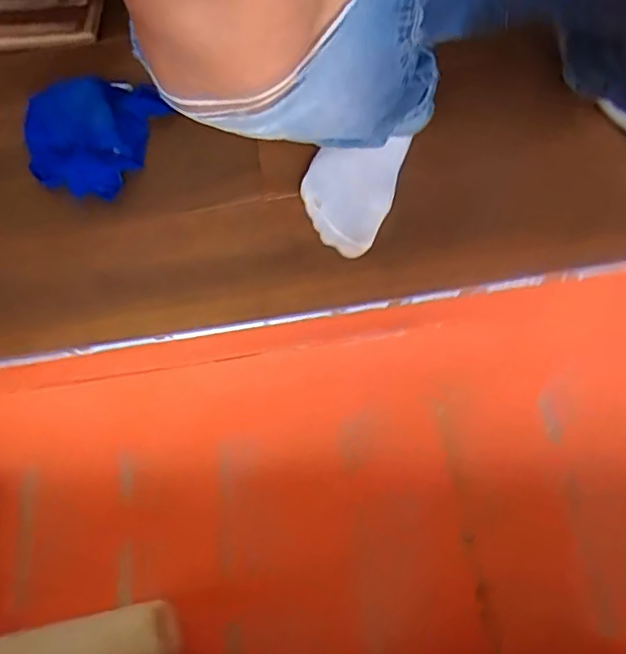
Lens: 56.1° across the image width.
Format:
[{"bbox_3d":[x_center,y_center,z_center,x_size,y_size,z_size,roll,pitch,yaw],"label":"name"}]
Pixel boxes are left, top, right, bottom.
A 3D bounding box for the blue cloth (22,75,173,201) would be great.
[{"bbox_3d":[-0.279,-0.251,0.720,0.147,0.063,0.175,17,71,16],"label":"blue cloth"}]

